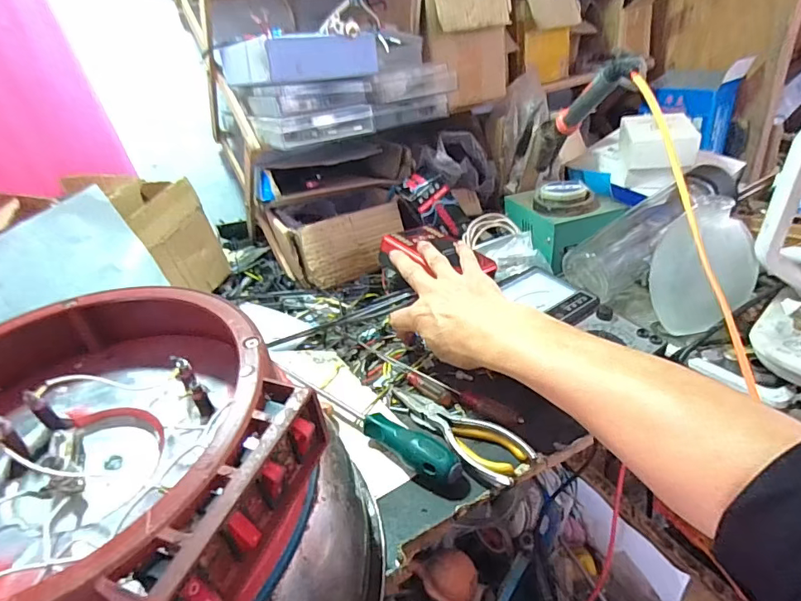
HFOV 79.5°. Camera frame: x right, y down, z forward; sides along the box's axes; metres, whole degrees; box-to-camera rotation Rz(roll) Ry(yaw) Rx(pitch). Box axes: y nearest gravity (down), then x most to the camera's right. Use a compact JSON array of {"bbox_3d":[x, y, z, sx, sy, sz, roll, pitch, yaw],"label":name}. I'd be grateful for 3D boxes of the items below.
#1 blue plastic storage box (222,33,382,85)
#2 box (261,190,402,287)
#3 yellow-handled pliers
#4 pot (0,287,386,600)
[{"bbox_3d":[-0.119,-0.284,0.562,0.128,0.042,0.143,-25,35,-28],"label":"blue plastic storage box"},{"bbox_3d":[-0.088,-0.095,0.677,0.162,0.082,0.144,-16,32,-16],"label":"box"},{"bbox_3d":[0.049,0.110,0.428,0.046,0.018,0.139,-24,35,-27],"label":"yellow-handled pliers"},{"bbox_3d":[-0.146,0.136,0.267,0.229,0.193,0.212,-5,31,3],"label":"pot"}]

